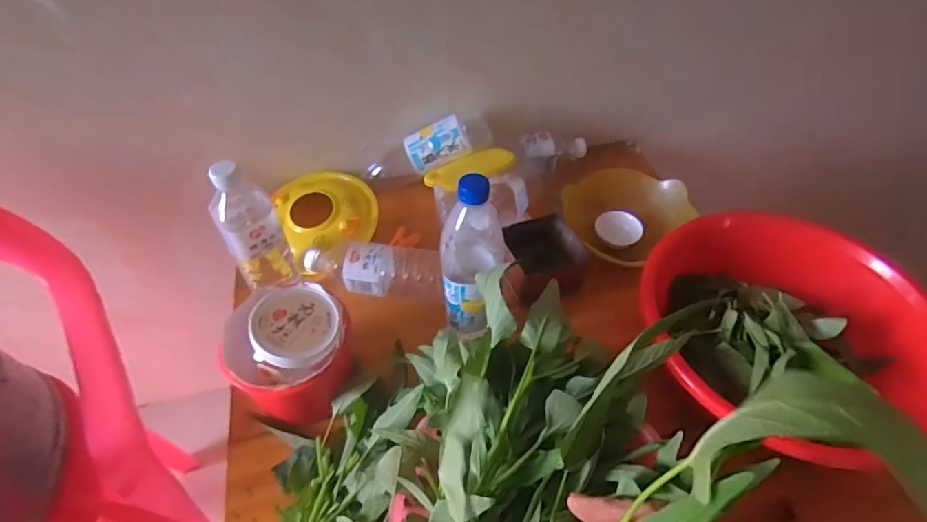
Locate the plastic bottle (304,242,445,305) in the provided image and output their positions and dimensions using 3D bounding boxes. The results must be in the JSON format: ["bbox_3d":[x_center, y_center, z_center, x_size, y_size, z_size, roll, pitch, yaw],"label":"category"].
[{"bbox_3d":[-0.120,0.012,0.681,0.180,0.068,0.069,11,50,9],"label":"plastic bottle"}]

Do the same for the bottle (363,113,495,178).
[{"bbox_3d":[-0.056,-0.163,0.770,0.197,0.064,0.065,-16,46,20],"label":"bottle"}]

